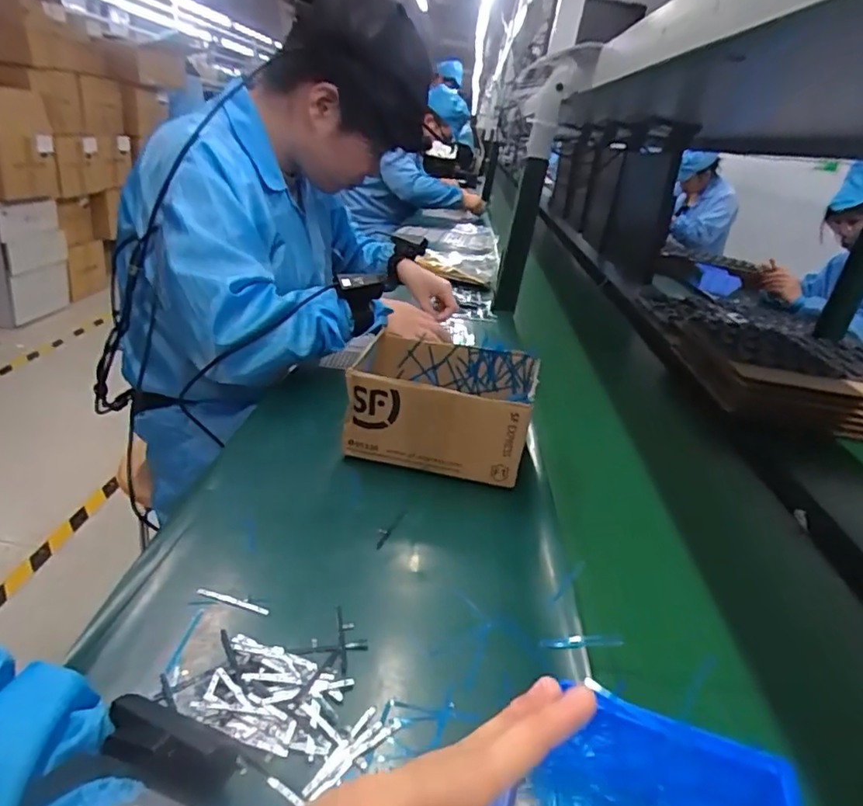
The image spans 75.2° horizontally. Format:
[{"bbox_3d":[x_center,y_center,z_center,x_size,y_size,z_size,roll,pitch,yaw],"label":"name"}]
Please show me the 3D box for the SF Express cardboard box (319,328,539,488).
[{"bbox_3d":[0.012,0.006,0.662,0.196,0.110,0.156,13,27,8],"label":"SF Express cardboard box"}]

